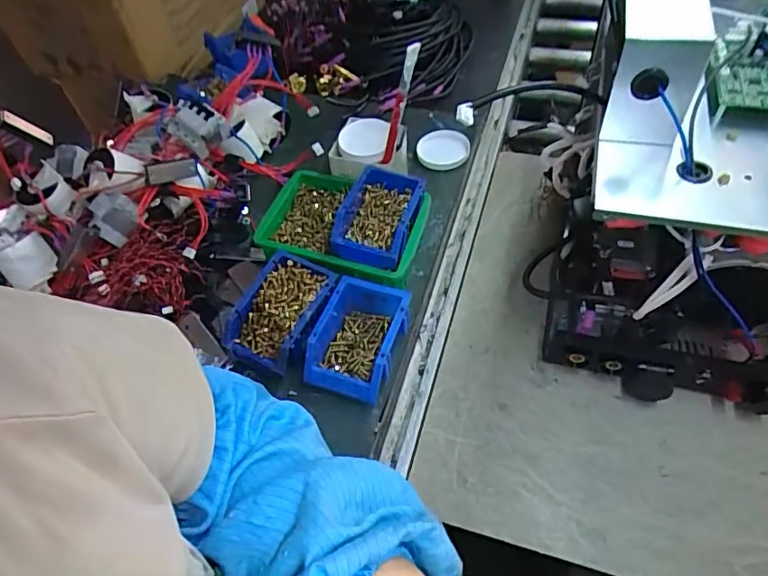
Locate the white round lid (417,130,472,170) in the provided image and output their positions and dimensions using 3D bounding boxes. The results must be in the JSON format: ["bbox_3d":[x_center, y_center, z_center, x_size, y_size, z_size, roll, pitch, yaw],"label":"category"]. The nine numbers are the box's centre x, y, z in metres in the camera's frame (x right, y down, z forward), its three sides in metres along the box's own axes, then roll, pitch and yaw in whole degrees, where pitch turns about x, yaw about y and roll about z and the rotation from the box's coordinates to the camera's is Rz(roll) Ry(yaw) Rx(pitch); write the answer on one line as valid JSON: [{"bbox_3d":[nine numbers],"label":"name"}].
[{"bbox_3d":[0.115,-0.267,1.002,0.098,0.025,0.097,-3,52,4],"label":"white round lid"}]

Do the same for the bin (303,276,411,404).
[{"bbox_3d":[-0.035,0.070,0.719,0.110,0.062,0.155,14,56,16],"label":"bin"}]

